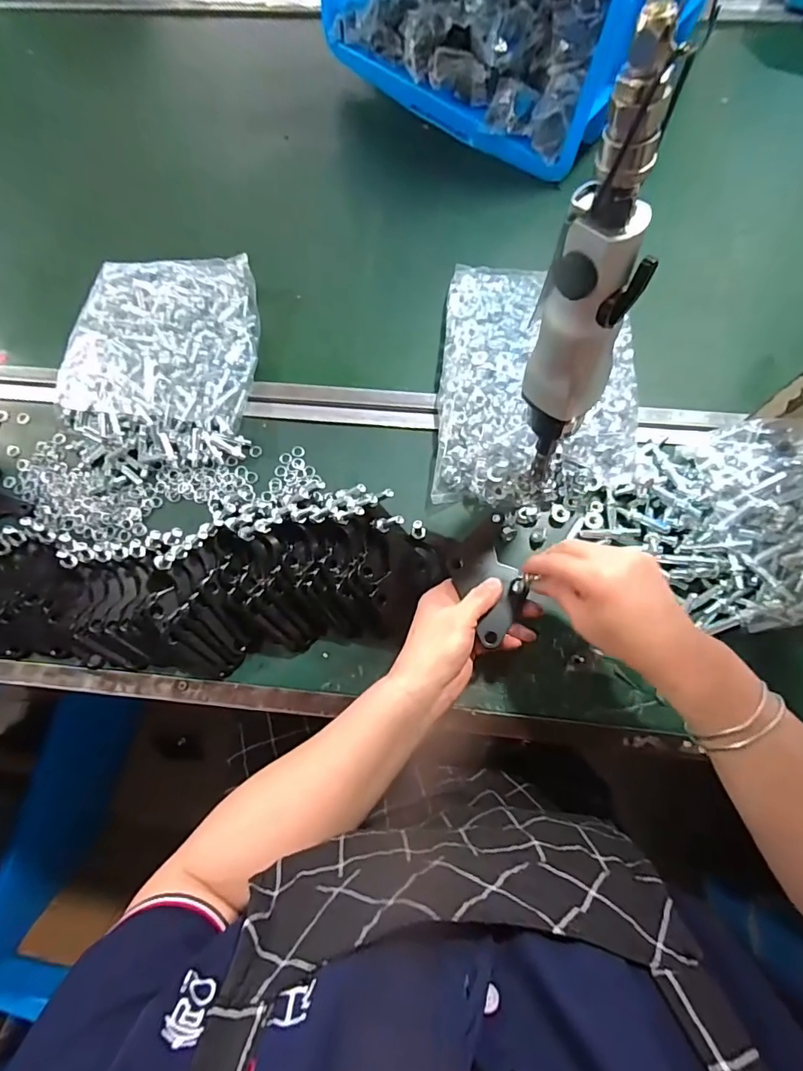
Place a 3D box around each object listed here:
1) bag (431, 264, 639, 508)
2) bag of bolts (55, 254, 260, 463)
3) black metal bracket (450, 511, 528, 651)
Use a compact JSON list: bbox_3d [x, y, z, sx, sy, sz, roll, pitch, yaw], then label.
[{"bbox_3d":[0.135,-0.161,0.483,0.187,0.046,0.264,4,74,3],"label":"bag"},{"bbox_3d":[-0.257,-0.191,0.516,0.194,0.036,0.232,-1,74,2],"label":"bag of bolts"},{"bbox_3d":[0.074,0.037,0.418,0.056,0.014,0.109,-13,74,-1],"label":"black metal bracket"}]

